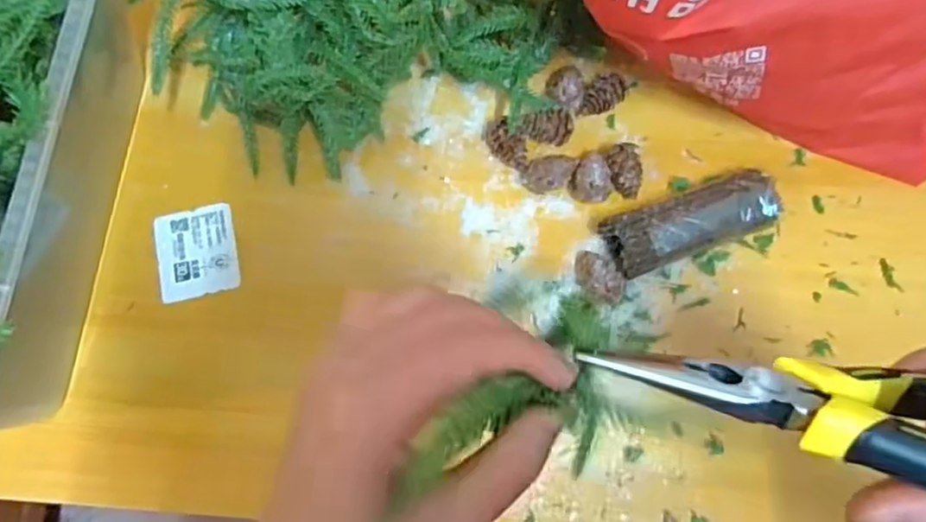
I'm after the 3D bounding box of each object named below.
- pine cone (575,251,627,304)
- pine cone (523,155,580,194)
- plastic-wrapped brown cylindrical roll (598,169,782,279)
[{"bbox_3d":[0.081,0.010,0.391,0.022,0.016,0.036,-42,76,-12],"label":"pine cone"},{"bbox_3d":[0.056,-0.054,0.412,0.033,0.023,0.019,-17,73,-5],"label":"pine cone"},{"bbox_3d":[0.140,-0.024,0.400,0.109,0.027,0.039,-22,73,-7],"label":"plastic-wrapped brown cylindrical roll"}]

